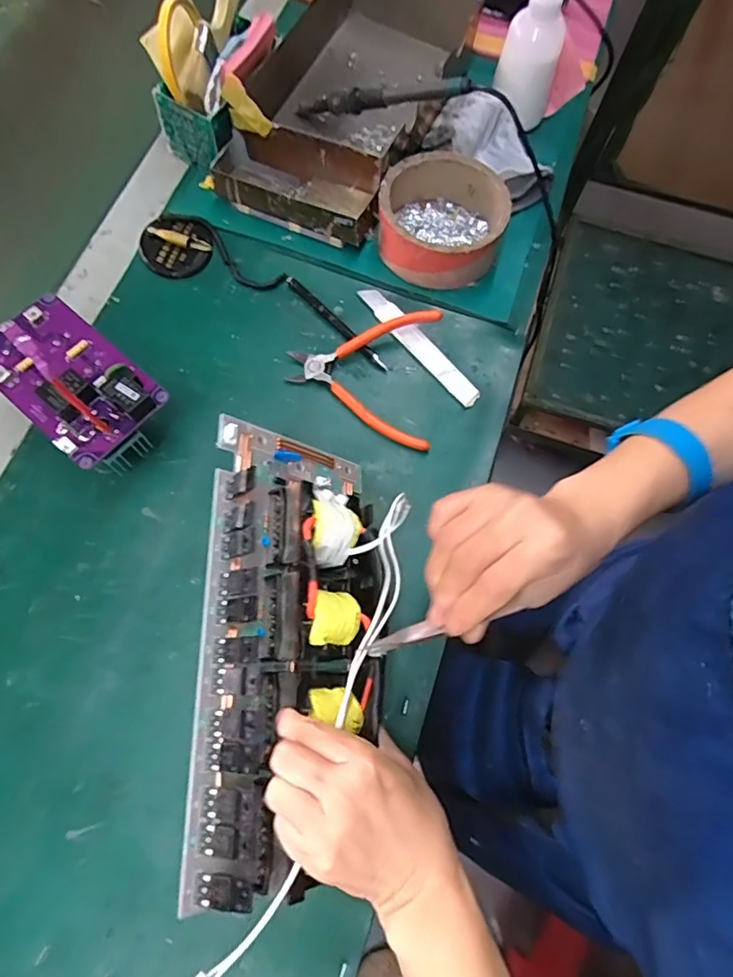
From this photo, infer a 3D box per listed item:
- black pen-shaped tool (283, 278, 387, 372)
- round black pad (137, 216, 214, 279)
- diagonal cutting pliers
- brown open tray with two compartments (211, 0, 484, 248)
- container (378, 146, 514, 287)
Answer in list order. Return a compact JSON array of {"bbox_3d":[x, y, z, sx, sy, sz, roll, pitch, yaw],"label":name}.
[{"bbox_3d":[-0.029,-0.159,0.500,0.133,0.009,0.013,42,75,11],"label":"black pen-shaped tool"},{"bbox_3d":[-0.187,-0.240,0.514,0.062,0.018,0.066,1,71,-2],"label":"round black pad"},{"bbox_3d":[-0.004,-0.103,0.474,0.132,0.026,0.128,4,71,-1],"label":"diagonal cutting pliers"},{"bbox_3d":[-0.027,-0.425,0.557,0.190,0.065,0.329,22,72,5],"label":"brown open tray with two compartments"},{"bbox_3d":[0.073,-0.264,0.513,0.116,0.052,0.117,1,71,-2],"label":"container"}]

